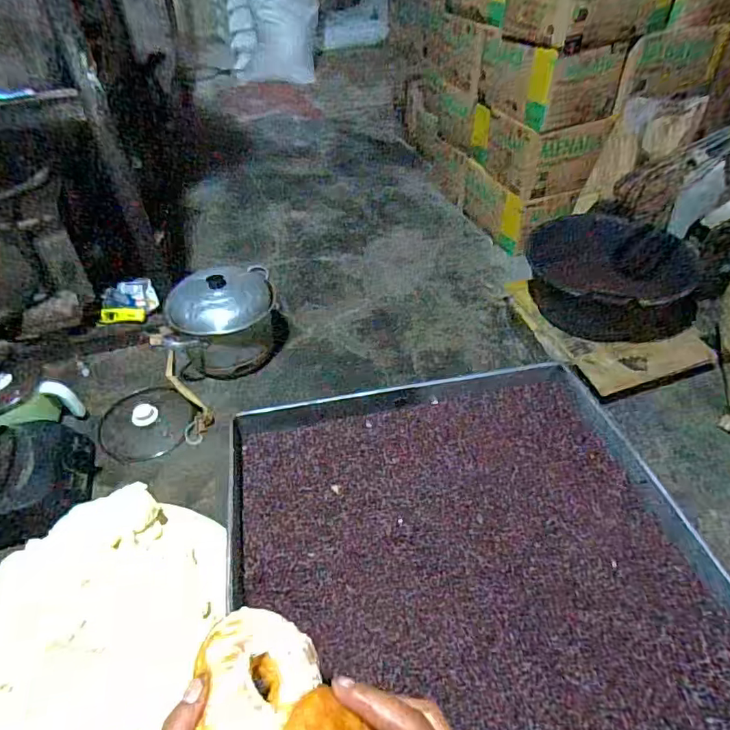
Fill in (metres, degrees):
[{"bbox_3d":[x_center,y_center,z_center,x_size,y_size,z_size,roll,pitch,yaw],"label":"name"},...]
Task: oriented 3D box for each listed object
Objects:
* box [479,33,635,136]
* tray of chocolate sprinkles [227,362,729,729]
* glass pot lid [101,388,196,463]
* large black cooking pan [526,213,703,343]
[{"bbox_3d":[0.534,-0.848,1.481,0.248,0.189,0.357,-15,45,-13],"label":"box"},{"bbox_3d":[0.101,0.188,0.542,0.471,0.042,0.462,-8,44,-6],"label":"tray of chocolate sprinkles"},{"bbox_3d":[-0.527,0.134,1.199,0.205,0.047,0.209,-1,44,1],"label":"glass pot lid"},{"bbox_3d":[0.636,-0.217,1.284,0.413,0.232,0.214,10,45,12],"label":"large black cooking pan"}]

